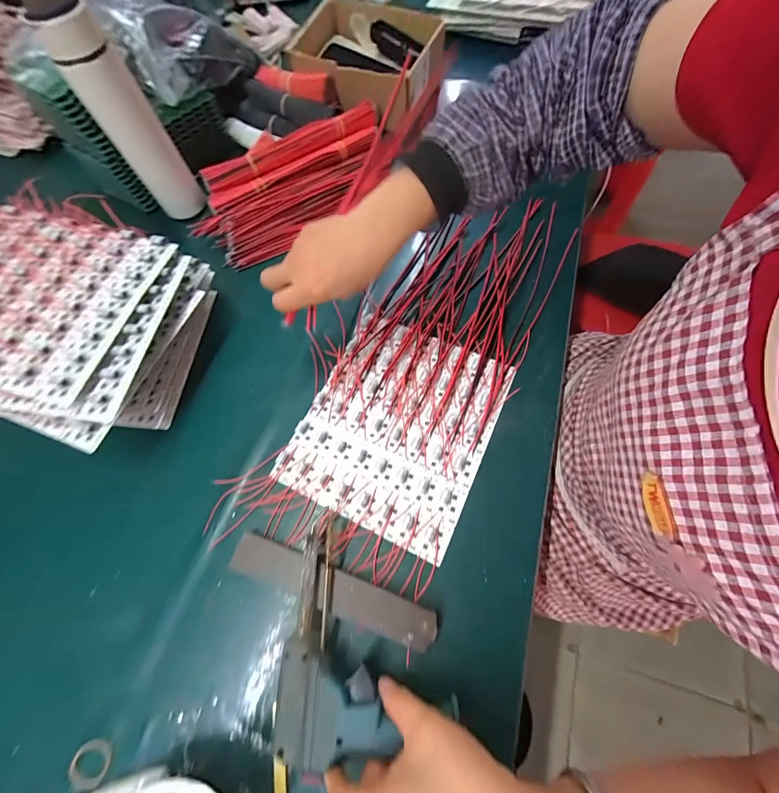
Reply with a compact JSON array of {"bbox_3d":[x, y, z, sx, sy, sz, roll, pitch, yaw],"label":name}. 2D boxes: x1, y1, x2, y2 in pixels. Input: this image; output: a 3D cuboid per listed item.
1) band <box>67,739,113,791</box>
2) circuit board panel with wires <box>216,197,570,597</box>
[{"bbox_3d":[-0.252,0.309,0.286,0.036,0.004,0.031,-11,66,-1],"label":"band"},{"bbox_3d":[0.040,-0.057,0.422,0.227,0.019,0.506,24,70,13],"label":"circuit board panel with wires"}]

